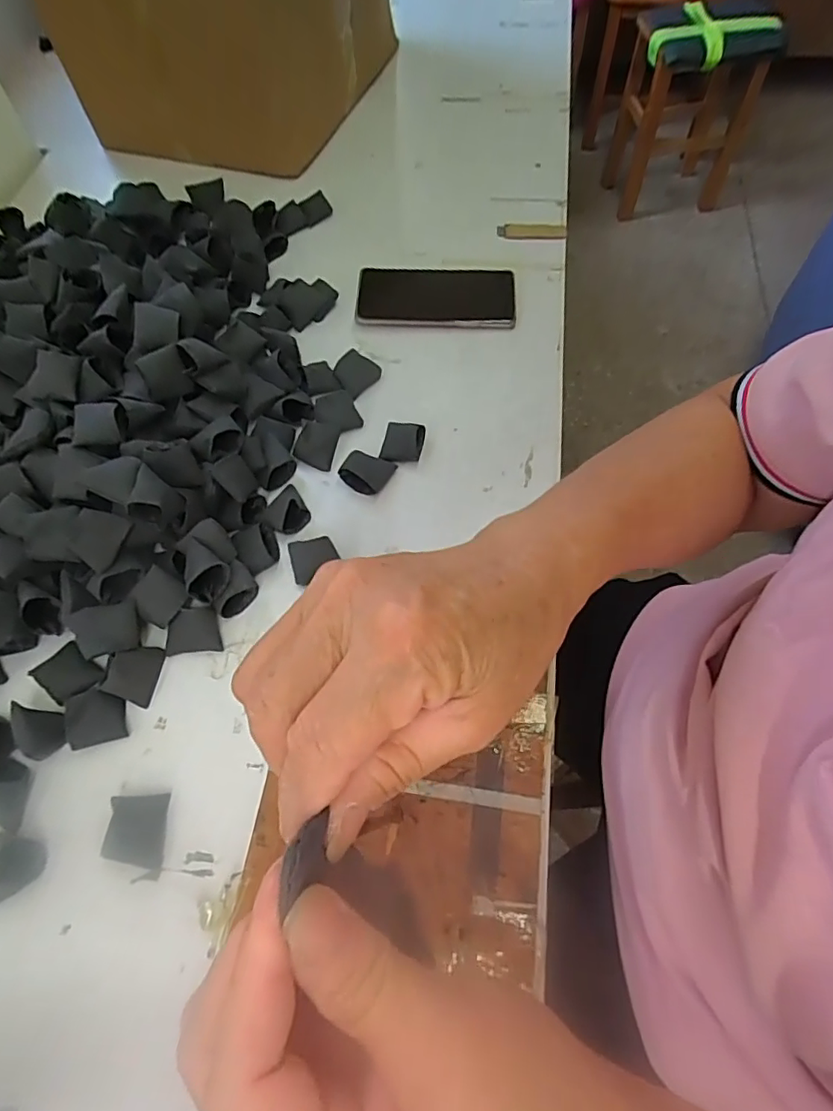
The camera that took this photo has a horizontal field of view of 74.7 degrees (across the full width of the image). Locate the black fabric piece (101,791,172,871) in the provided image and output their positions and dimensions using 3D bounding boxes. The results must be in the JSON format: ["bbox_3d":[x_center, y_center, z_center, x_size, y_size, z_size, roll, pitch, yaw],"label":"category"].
[{"bbox_3d":[-0.177,0.175,0.346,0.034,0.007,0.042,7,74,-19],"label":"black fabric piece"}]

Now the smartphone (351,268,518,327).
[{"bbox_3d":[0.020,-0.262,0.555,0.158,0.014,0.075,1,65,2],"label":"smartphone"}]

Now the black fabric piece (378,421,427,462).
[{"bbox_3d":[-0.012,-0.101,0.479,0.035,0.011,0.040,9,65,6],"label":"black fabric piece"}]

